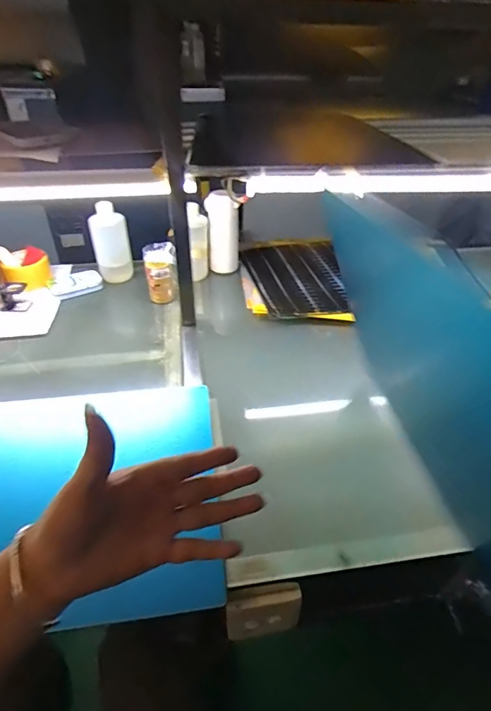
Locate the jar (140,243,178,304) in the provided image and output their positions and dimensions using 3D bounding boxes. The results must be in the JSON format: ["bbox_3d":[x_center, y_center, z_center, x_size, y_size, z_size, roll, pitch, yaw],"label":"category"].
[{"bbox_3d":[-0.174,-0.169,0.875,0.061,0.108,0.054,-6,39,-8],"label":"jar"}]

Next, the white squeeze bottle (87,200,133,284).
[{"bbox_3d":[-0.293,-0.246,0.924,0.075,0.156,0.057,-12,40,-16],"label":"white squeeze bottle"}]

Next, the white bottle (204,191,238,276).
[{"bbox_3d":[-0.051,-0.279,0.957,0.064,0.161,0.050,-6,39,-8],"label":"white bottle"}]

